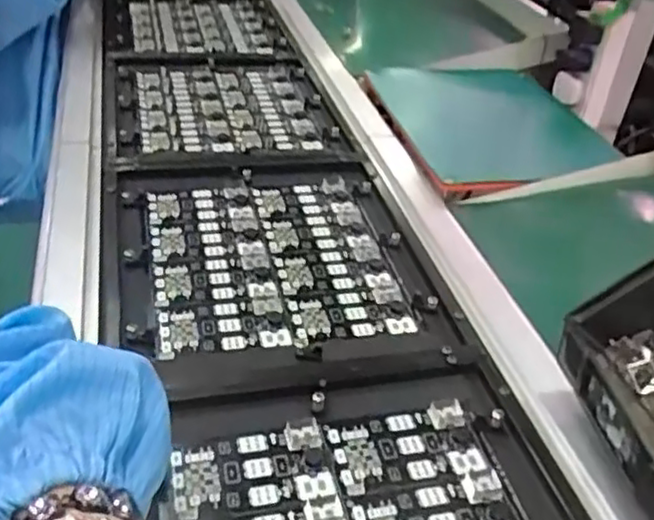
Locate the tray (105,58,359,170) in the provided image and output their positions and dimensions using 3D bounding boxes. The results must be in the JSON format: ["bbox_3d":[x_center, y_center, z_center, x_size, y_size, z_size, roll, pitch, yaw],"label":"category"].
[{"bbox_3d":[-0.126,-0.188,0.803,0.256,0.016,0.297,-6,38,-13],"label":"tray"}]

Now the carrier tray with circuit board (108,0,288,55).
[{"bbox_3d":[-0.203,-0.365,1.042,0.250,0.025,0.273,-5,38,-12],"label":"carrier tray with circuit board"}]

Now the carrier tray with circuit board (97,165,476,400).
[{"bbox_3d":[-0.052,-0.007,0.575,0.260,0.012,0.288,-6,38,-13],"label":"carrier tray with circuit board"}]

